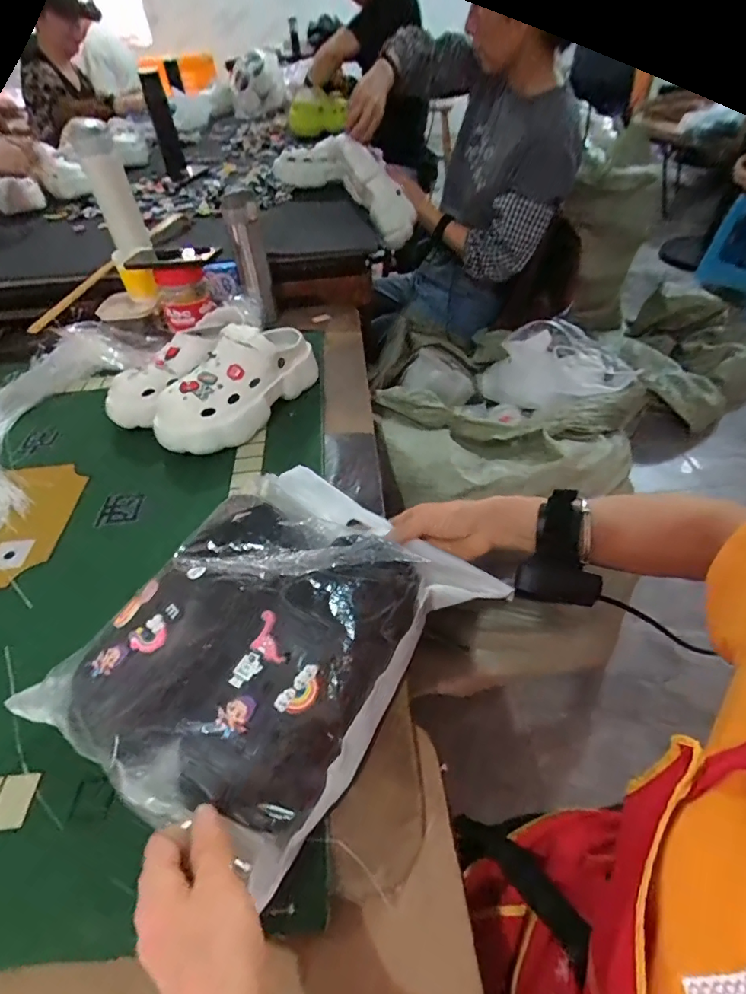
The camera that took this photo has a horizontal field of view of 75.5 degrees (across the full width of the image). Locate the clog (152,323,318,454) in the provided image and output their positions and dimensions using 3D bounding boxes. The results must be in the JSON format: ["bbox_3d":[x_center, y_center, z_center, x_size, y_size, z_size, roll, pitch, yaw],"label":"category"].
[{"bbox_3d":[-0.199,-0.172,0.712,0.102,0.117,0.261,21,51,22],"label":"clog"}]

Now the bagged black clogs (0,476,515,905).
[{"bbox_3d":[-0.080,0.101,0.397,0.231,0.075,0.300,27,54,27],"label":"bagged black clogs"}]

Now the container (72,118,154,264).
[{"bbox_3d":[-0.471,-0.540,0.871,0.067,0.208,0.071,-22,49,-15],"label":"container"}]

